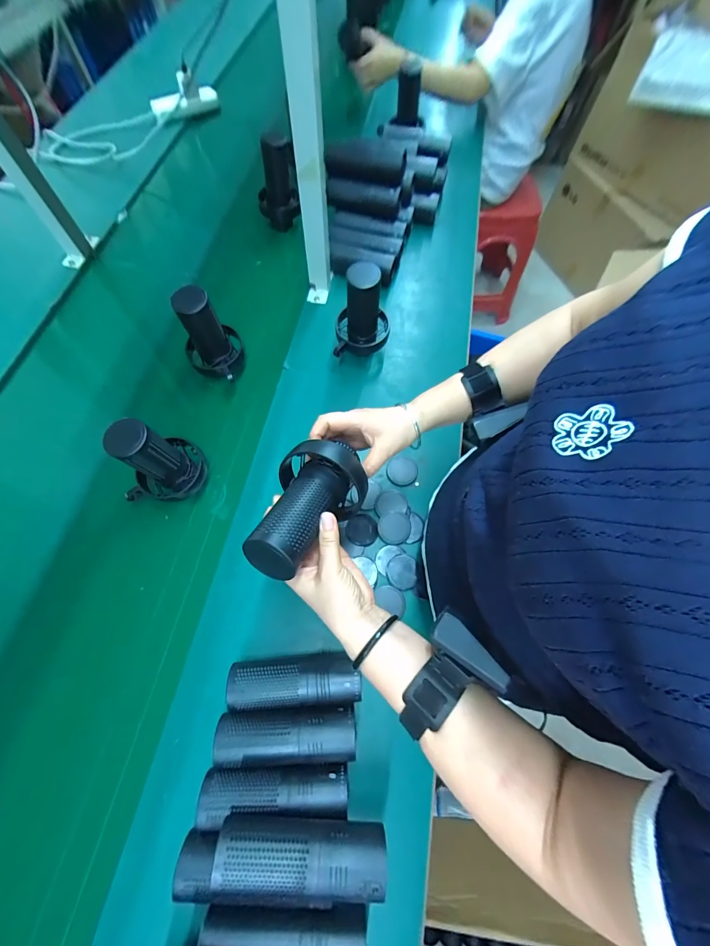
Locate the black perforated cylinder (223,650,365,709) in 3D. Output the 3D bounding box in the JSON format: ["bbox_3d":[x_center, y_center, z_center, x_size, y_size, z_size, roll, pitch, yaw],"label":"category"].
[{"bbox_3d":[-0.076,0.266,0.451,0.161,0.046,0.054,-3,67,-5],"label":"black perforated cylinder"}]

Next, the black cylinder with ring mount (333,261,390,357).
[{"bbox_3d":[0.016,-0.277,0.615,0.098,0.169,0.103,3,67,-2],"label":"black cylinder with ring mount"}]

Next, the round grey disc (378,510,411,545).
[{"bbox_3d":[0.061,0.084,0.544,0.050,0.011,0.049,1,67,-3],"label":"round grey disc"}]

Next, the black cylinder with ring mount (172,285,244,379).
[{"bbox_3d":[-0.240,-0.227,0.580,0.088,0.140,0.094,-18,69,-11],"label":"black cylinder with ring mount"}]

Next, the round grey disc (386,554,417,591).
[{"bbox_3d":[0.069,0.147,0.521,0.043,0.004,0.050,-5,67,-5],"label":"round grey disc"}]

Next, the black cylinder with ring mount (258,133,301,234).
[{"bbox_3d":[-0.173,-0.644,0.781,0.088,0.161,0.079,-9,68,-7],"label":"black cylinder with ring mount"}]

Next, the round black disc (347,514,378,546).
[{"bbox_3d":[0.011,0.090,0.551,0.049,0.007,0.049,1,67,-3],"label":"round black disc"}]

